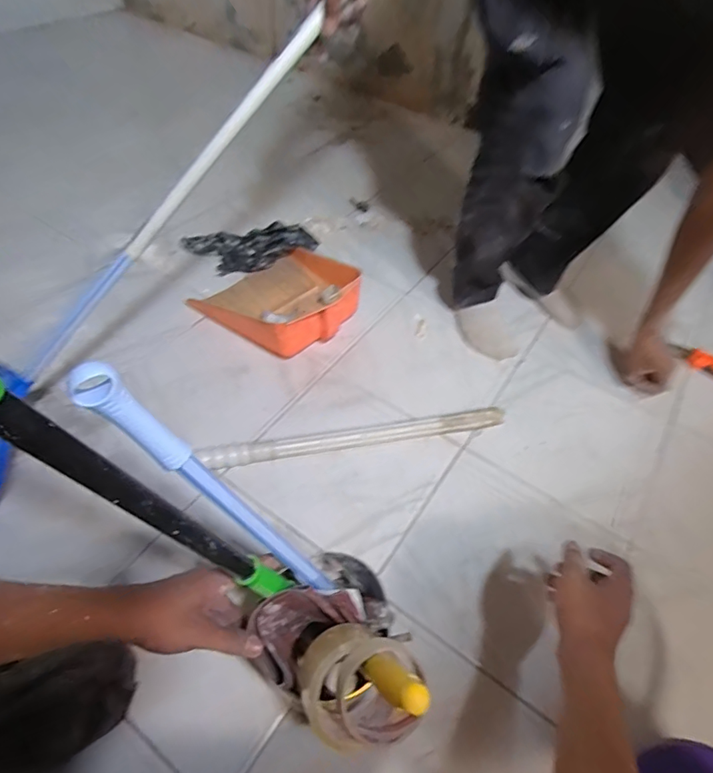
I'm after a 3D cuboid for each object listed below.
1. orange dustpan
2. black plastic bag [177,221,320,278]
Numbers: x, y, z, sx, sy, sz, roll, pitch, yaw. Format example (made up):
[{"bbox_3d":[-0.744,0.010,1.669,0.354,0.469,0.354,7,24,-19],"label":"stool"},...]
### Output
[{"bbox_3d":[-0.151,-0.207,0.994,0.299,0.124,0.299,36,57,22],"label":"orange dustpan"},{"bbox_3d":[-0.258,-0.329,1.113,0.326,0.071,0.114,1,51,-4],"label":"black plastic bag"}]

